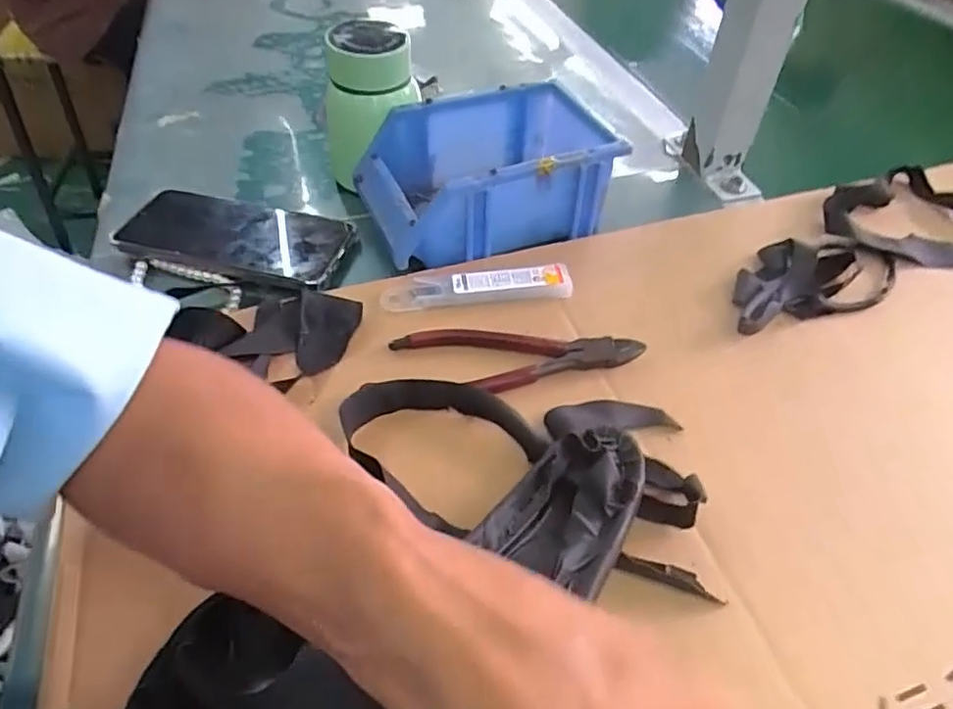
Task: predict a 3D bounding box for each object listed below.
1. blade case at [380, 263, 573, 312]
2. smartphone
[{"bbox_3d":[0.001,-0.045,0.401,0.124,0.011,0.027,-3,48,-4],"label":"blade case"},{"bbox_3d":[-0.175,-0.086,0.445,0.156,0.013,0.080,9,48,6],"label":"smartphone"}]

